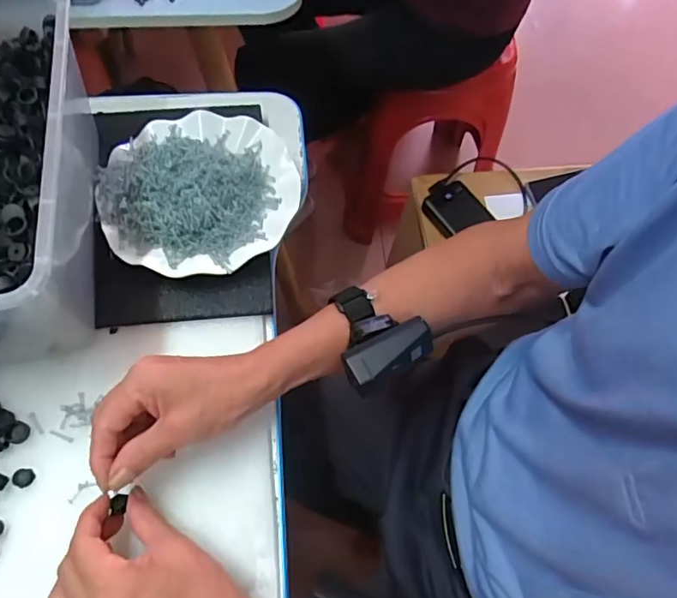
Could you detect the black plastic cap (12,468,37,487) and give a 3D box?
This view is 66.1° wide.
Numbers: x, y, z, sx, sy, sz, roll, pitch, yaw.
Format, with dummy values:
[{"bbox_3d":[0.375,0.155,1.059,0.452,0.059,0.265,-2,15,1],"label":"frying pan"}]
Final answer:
[{"bbox_3d":[-0.240,0.135,0.395,0.014,0.007,0.014,1,64,-2],"label":"black plastic cap"}]

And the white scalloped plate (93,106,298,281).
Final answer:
[{"bbox_3d":[-0.131,-0.105,0.493,0.177,0.022,0.175,1,64,-2],"label":"white scalloped plate"}]

